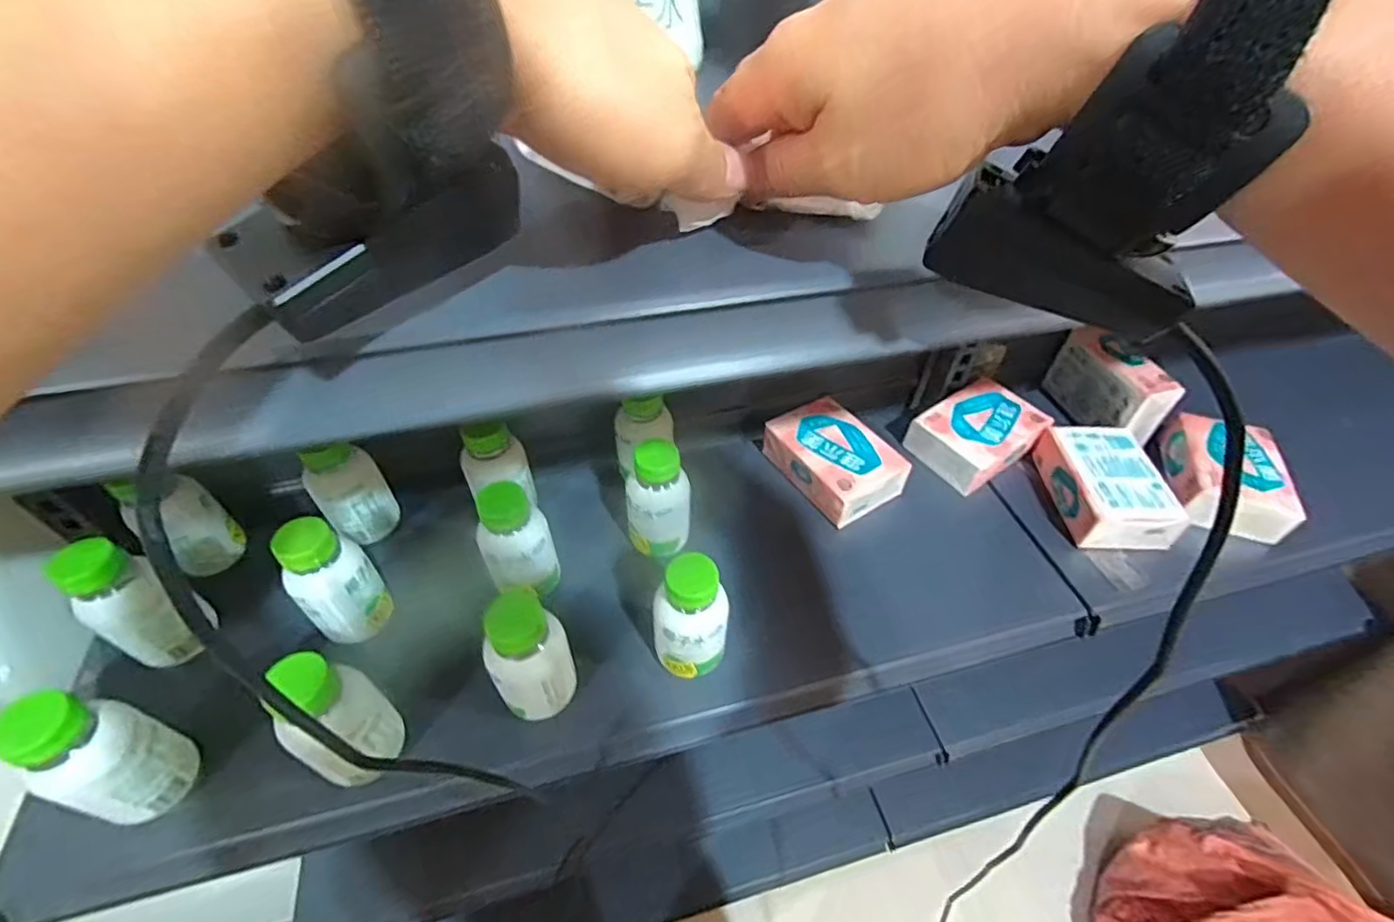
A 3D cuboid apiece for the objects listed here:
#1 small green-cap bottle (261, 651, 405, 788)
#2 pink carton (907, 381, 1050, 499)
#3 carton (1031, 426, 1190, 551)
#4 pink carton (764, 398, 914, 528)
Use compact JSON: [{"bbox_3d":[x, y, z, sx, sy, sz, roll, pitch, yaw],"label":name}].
[{"bbox_3d":[-0.246,0.183,0.415,0.051,0.134,0.059,23,52,17],"label":"small green-cap bottle"},{"bbox_3d":[0.321,-0.029,0.678,0.126,0.058,0.097,-28,55,-24],"label":"pink carton"},{"bbox_3d":[0.432,0.029,0.629,0.089,0.059,0.143,0,48,-2],"label":"carton"},{"bbox_3d":[0.150,-0.002,0.650,0.095,0.056,0.137,-25,54,-22],"label":"pink carton"}]

